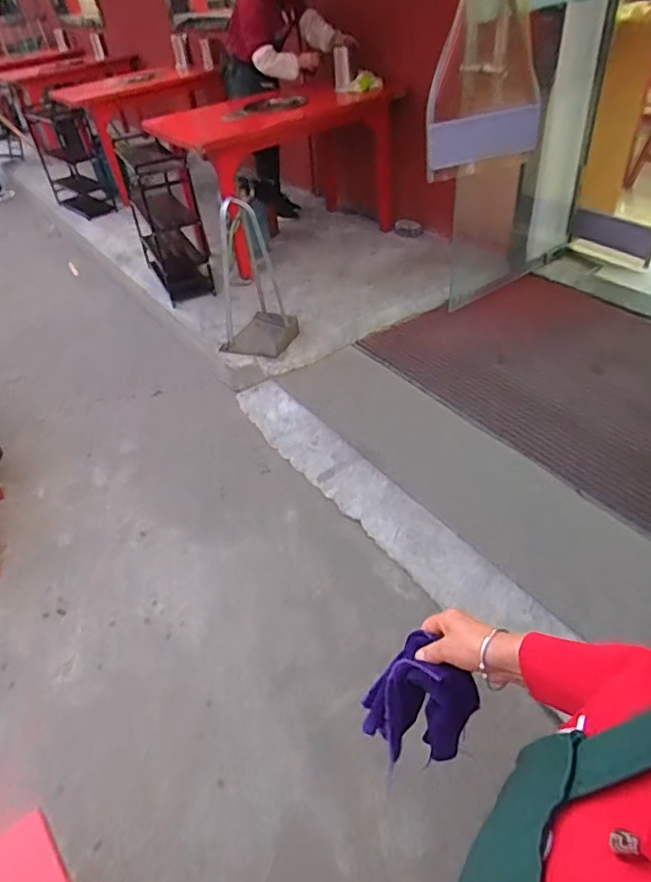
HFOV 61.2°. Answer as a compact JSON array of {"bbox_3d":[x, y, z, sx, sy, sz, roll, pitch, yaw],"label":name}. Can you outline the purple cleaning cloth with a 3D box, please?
[{"bbox_3d":[0.124,0.310,0.678,0.118,0.153,0.080,21,22,2],"label":"purple cleaning cloth"}]

